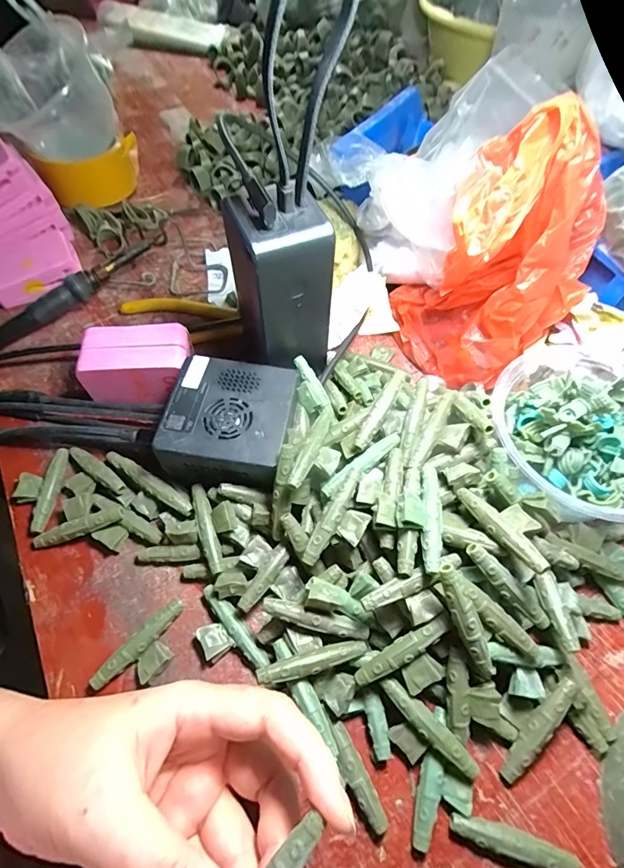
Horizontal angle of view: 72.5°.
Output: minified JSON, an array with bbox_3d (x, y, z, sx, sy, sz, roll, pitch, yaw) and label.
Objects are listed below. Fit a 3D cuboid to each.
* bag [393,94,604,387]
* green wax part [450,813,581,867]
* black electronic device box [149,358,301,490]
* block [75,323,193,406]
[{"bbox_3d":[0.129,-0.110,0.274,0.106,0.153,0.085,8,60,4],"label":"bag"},{"bbox_3d":[0.091,0.187,0.195,0.055,0.010,0.011,14,61,8],"label":"green wax part"},{"bbox_3d":[-0.051,-0.006,0.272,0.075,0.037,0.078,7,60,4],"label":"black electronic device box"},{"bbox_3d":[-0.120,-0.050,0.297,0.070,0.038,0.041,-4,60,-3],"label":"block"}]

